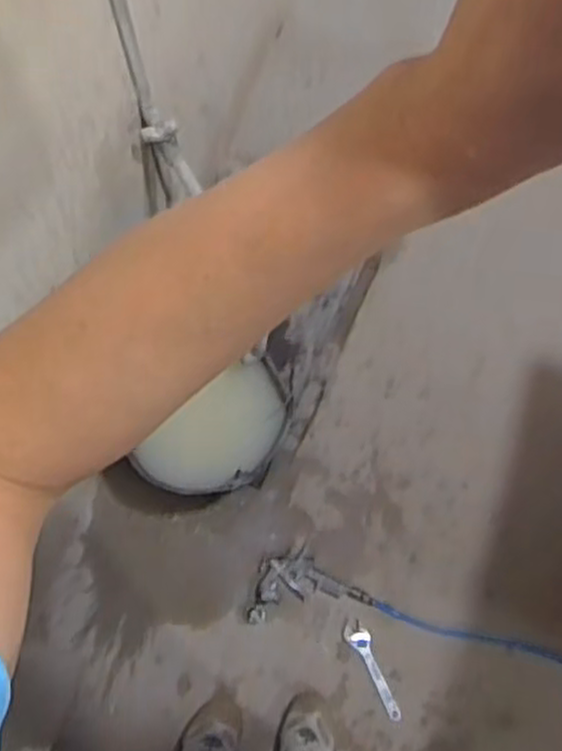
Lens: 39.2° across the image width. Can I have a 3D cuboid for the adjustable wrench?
[{"bbox_3d":[0.178,0.555,1.492,0.042,0.014,0.192,-26,72,-10],"label":"adjustable wrench"}]

